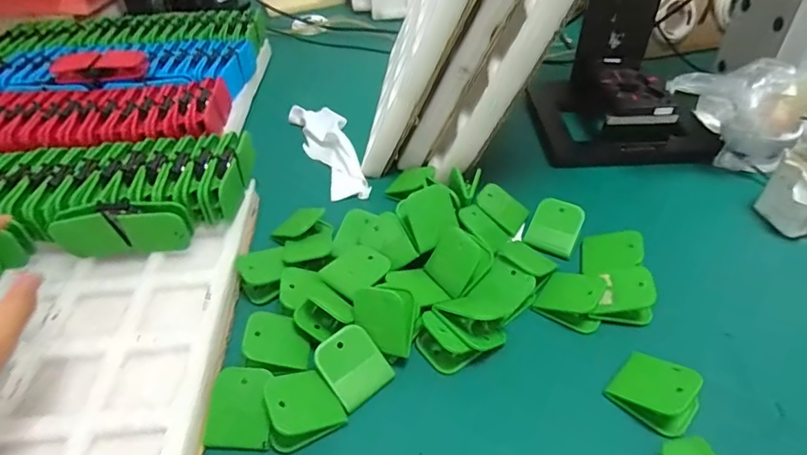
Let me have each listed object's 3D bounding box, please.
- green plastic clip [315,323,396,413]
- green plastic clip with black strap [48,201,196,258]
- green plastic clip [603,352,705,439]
[{"bbox_3d":[-0.042,0.110,0.383,0.047,0.014,0.055,-32,81,-28],"label":"green plastic clip"},{"bbox_3d":[-0.270,-0.001,0.454,0.128,0.056,0.028,-7,44,-2],"label":"green plastic clip with black strap"},{"bbox_3d":[0.191,0.122,0.358,0.048,0.030,0.055,-35,51,-28],"label":"green plastic clip"}]

